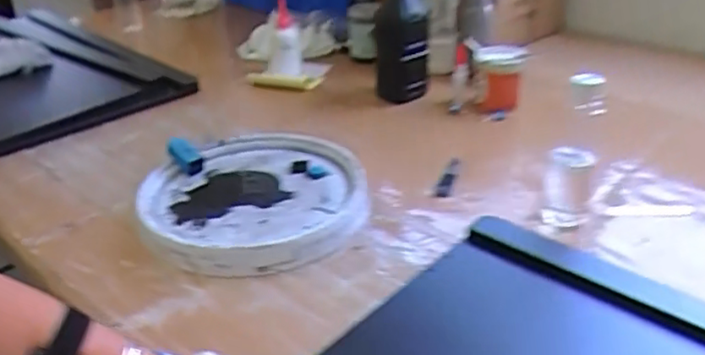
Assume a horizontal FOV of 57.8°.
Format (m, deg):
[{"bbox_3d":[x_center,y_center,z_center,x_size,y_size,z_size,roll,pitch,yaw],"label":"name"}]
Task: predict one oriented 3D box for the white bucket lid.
[{"bbox_3d":[-0.129,0.024,0.850,0.304,0.032,0.303,-3,30,-2],"label":"white bucket lid"}]

